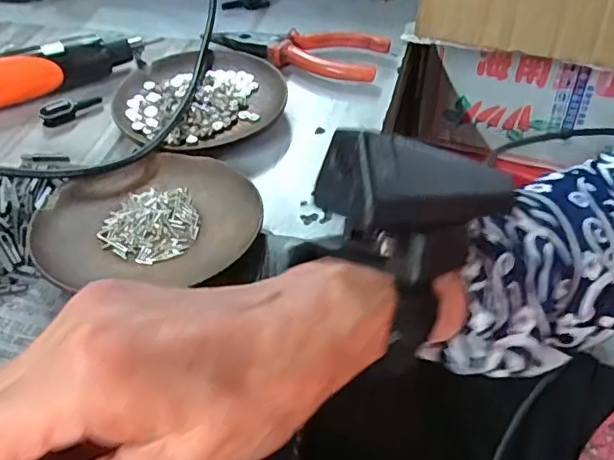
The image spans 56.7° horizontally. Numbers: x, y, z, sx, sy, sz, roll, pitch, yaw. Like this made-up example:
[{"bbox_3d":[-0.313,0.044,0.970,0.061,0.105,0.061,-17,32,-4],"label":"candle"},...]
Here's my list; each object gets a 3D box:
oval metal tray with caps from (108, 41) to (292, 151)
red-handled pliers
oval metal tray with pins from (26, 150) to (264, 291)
[{"bbox_3d":[-0.075,-0.090,0.392,0.112,0.014,0.107,-31,52,-25],"label":"oval metal tray with caps"},{"bbox_3d":[-0.007,-0.139,0.436,0.133,0.016,0.046,14,48,15],"label":"red-handled pliers"},{"bbox_3d":[-0.083,-0.009,0.306,0.112,0.021,0.101,-7,46,-5],"label":"oval metal tray with pins"}]

